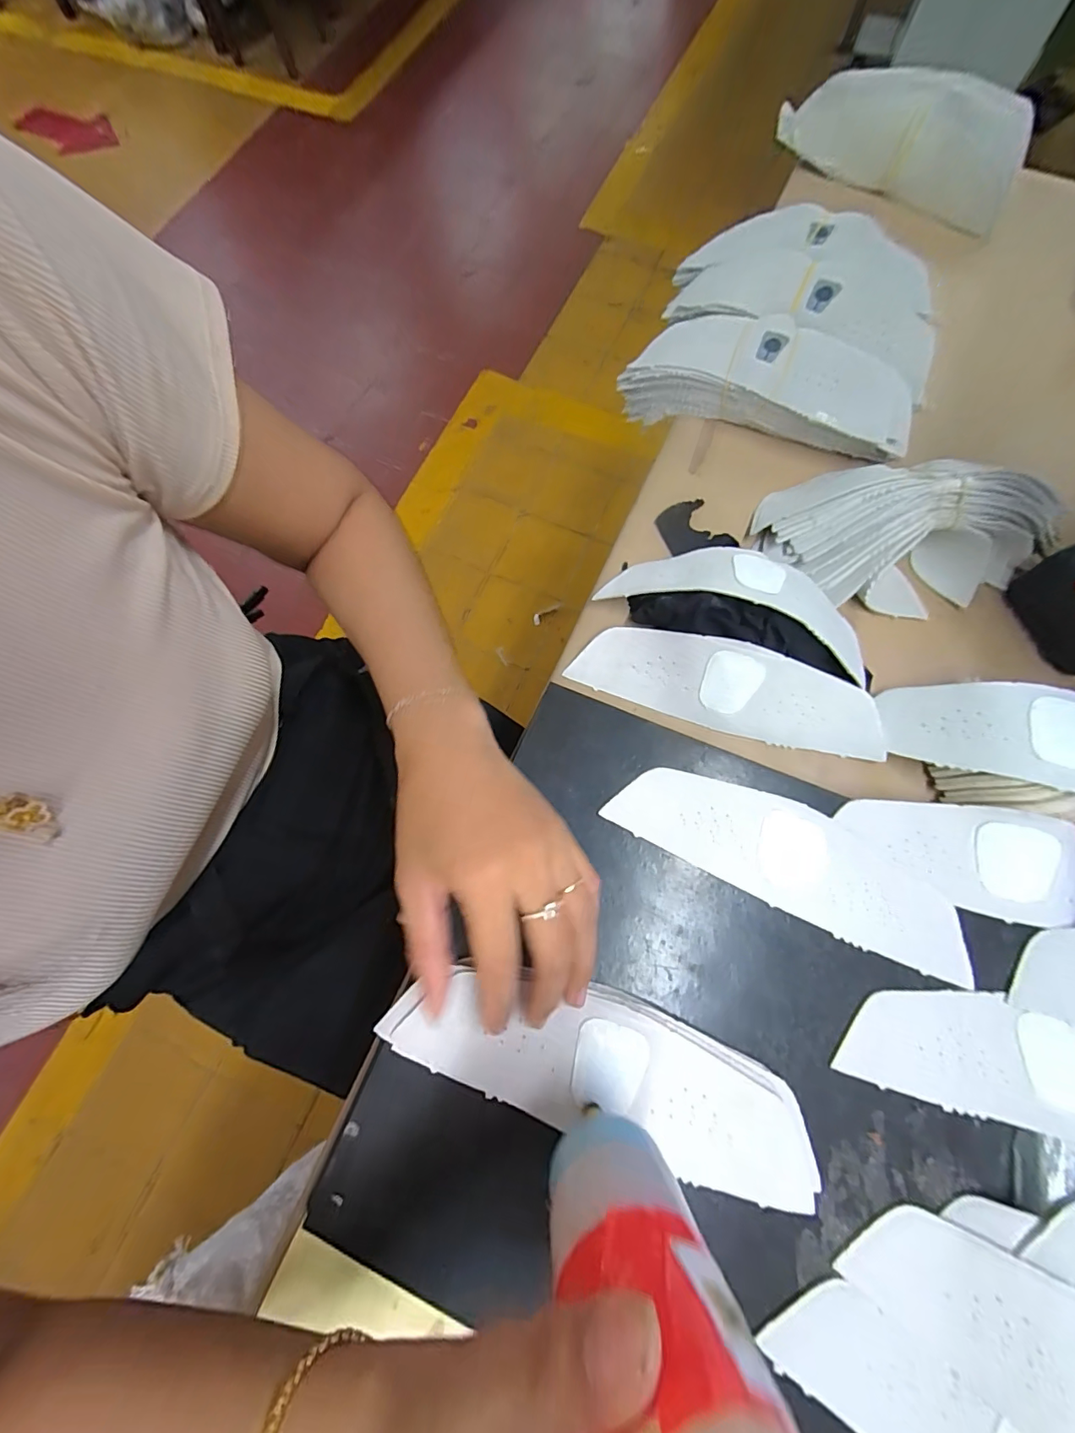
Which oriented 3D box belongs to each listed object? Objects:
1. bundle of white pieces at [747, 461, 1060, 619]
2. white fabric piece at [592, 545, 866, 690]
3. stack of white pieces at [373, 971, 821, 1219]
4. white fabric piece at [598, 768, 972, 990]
[{"bbox_3d":[0.252,-0.124,0.321,0.176,0.052,0.092,15,75,7],"label":"bundle of white pieces"},{"bbox_3d":[0.138,-0.082,0.312,0.177,0.033,0.059,21,76,8],"label":"white fabric piece"},{"bbox_3d":[0.028,0.170,0.233,0.204,0.015,0.064,13,69,6],"label":"stack of white pieces"},{"bbox_3d":[0.138,0.077,0.268,0.191,0.004,0.057,24,77,9],"label":"white fabric piece"}]

